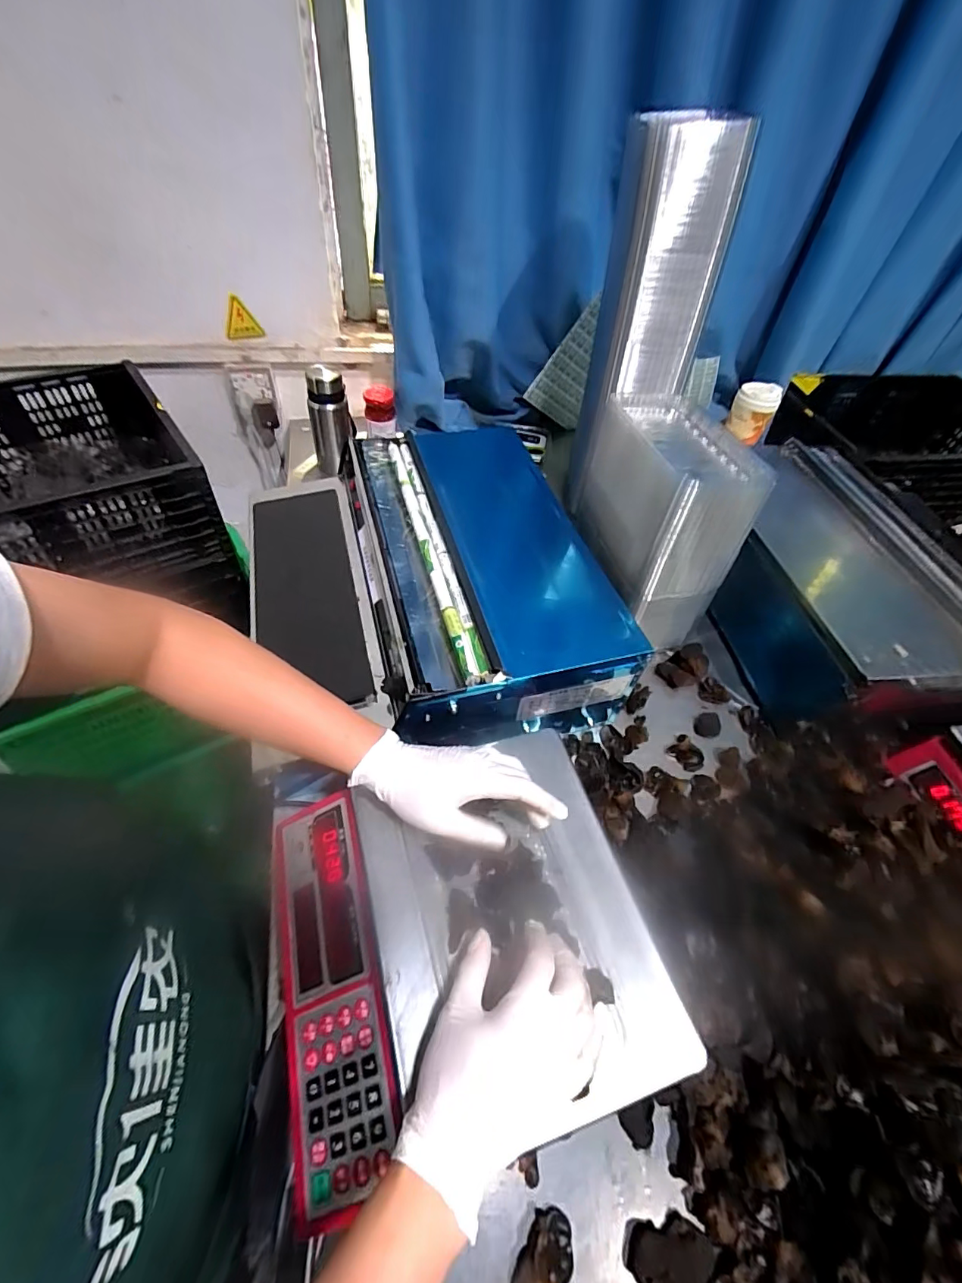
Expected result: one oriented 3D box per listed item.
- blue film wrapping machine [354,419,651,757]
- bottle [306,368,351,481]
[{"bbox_3d":[-0.006,-0.086,0.693,0.280,0.189,0.512,-8,51,-12],"label":"blue film wrapping machine"},{"bbox_3d":[-0.288,-0.417,0.953,0.070,0.192,0.064,-14,52,-17],"label":"bottle"}]

